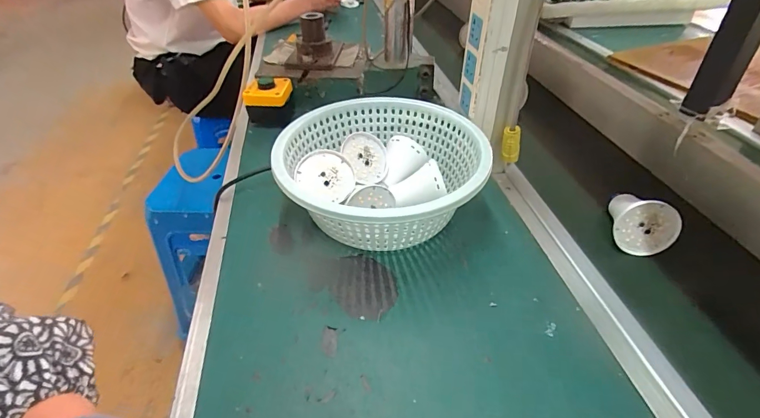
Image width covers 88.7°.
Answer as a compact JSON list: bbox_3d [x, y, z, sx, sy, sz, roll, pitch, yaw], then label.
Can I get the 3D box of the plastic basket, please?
[{"bbox_3d":[0.003,-0.037,0.478,0.230,0.098,0.239,-1,40,1],"label":"plastic basket"}]

